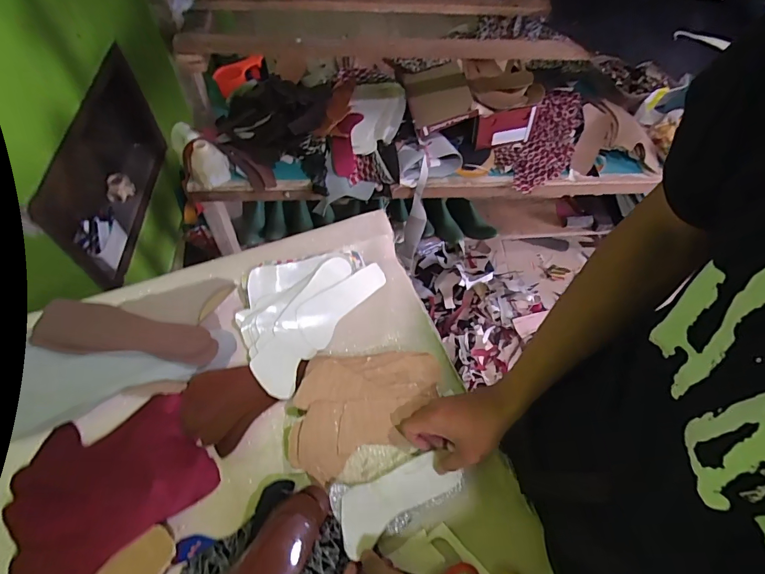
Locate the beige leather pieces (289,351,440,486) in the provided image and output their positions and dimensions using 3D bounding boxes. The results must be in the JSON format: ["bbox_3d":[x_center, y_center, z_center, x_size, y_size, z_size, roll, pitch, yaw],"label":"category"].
[{"bbox_3d":[-0.020,0.168,0.573,0.200,0.024,0.152,-1,78,-12],"label":"beige leather pieces"}]

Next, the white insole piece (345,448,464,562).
[{"bbox_3d":[0.016,0.260,0.524,0.153,0.013,0.061,-23,62,-19],"label":"white insole piece"}]

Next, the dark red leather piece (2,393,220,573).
[{"bbox_3d":[-0.320,0.261,0.496,0.222,0.038,0.242,1,59,-1],"label":"dark red leather piece"}]

